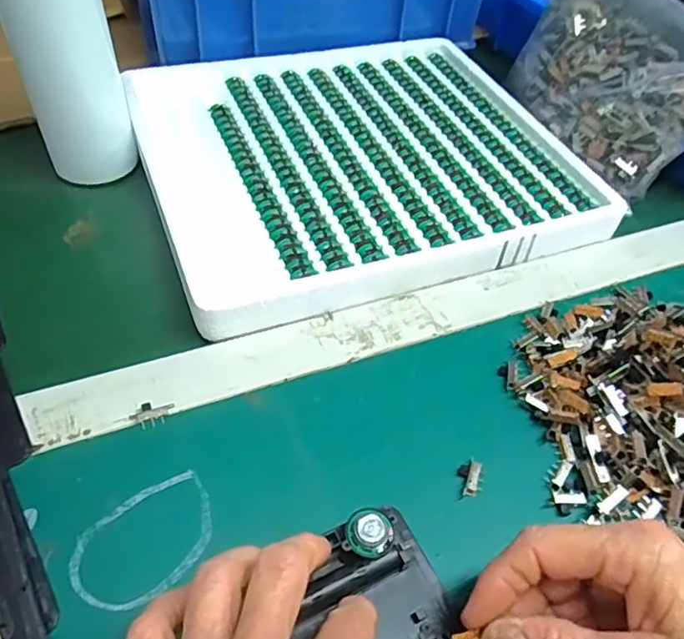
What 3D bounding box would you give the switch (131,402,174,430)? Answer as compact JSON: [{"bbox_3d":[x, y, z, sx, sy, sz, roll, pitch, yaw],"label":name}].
[{"bbox_3d":[-0.101,0.050,0.318,0.022,0.004,0.014,-18,52,-21],"label":"switch"}]

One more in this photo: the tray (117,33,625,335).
[{"bbox_3d":[0.007,-0.133,0.473,0.315,0.031,0.287,-17,53,-19],"label":"tray"}]

